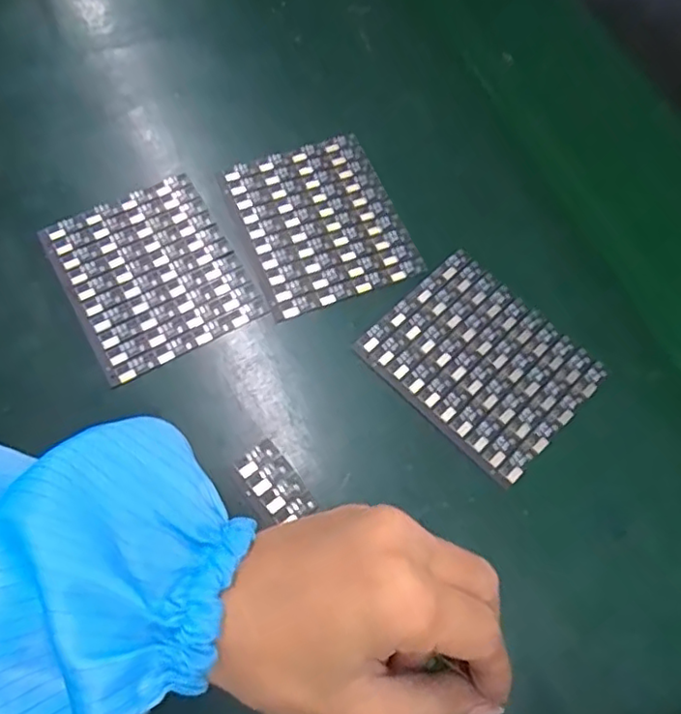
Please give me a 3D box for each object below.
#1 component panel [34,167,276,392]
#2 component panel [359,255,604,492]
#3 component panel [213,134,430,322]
[{"bbox_3d":[-0.096,-0.044,0.324,0.083,0.005,0.096,-27,71,-16],"label":"component panel"},{"bbox_3d":[0.070,0.001,0.314,0.098,0.004,0.083,43,69,14],"label":"component panel"},{"bbox_3d":[-0.011,-0.074,0.342,0.084,0.004,0.098,-19,69,-13],"label":"component panel"}]

